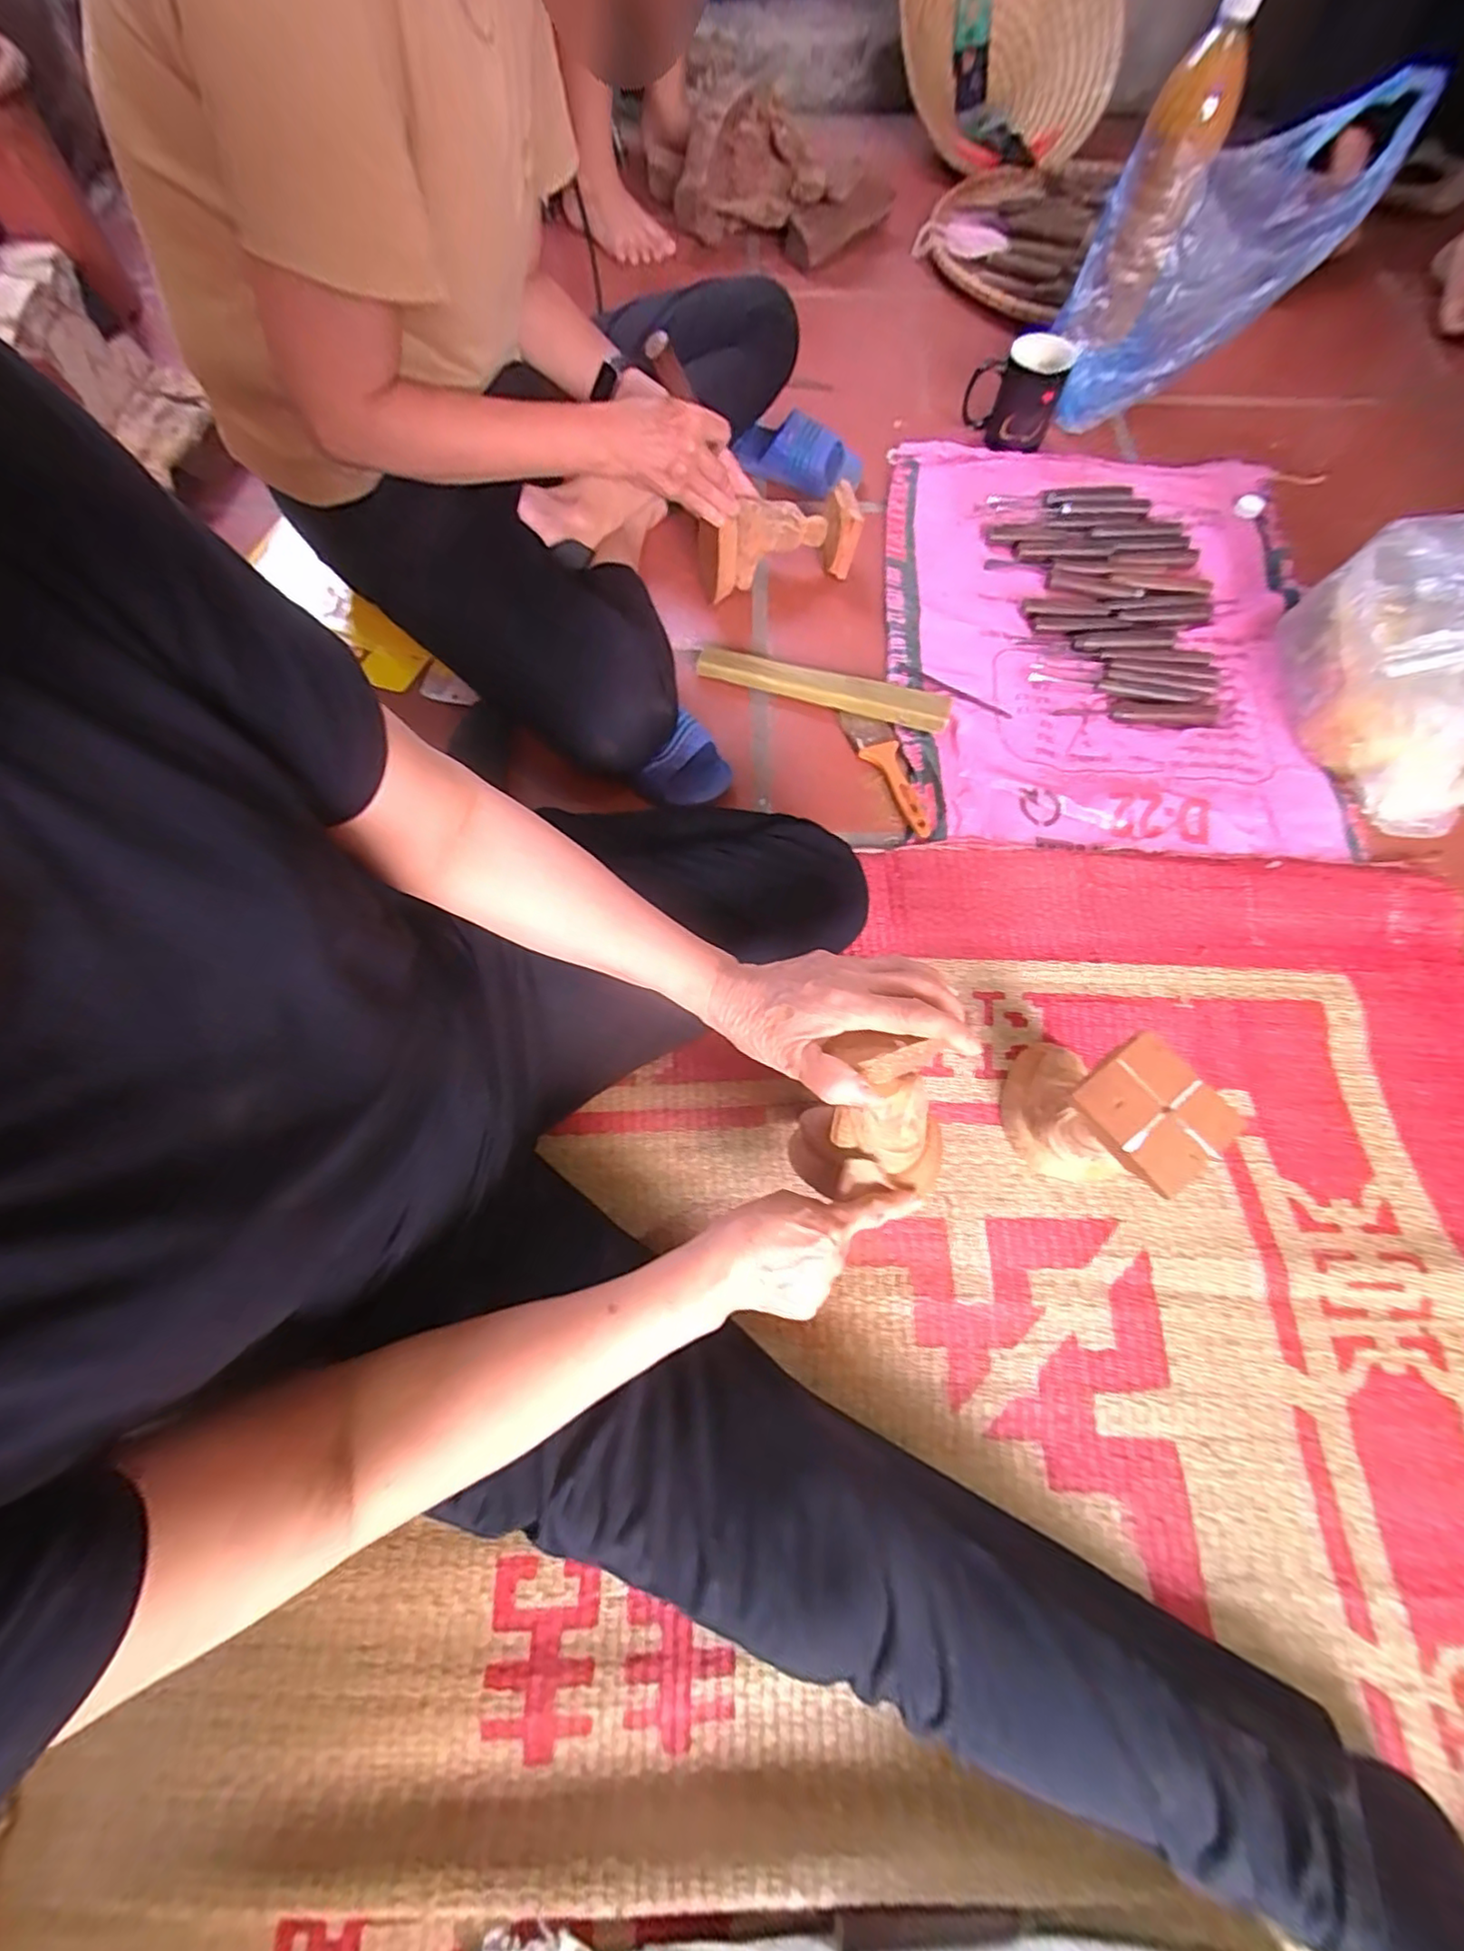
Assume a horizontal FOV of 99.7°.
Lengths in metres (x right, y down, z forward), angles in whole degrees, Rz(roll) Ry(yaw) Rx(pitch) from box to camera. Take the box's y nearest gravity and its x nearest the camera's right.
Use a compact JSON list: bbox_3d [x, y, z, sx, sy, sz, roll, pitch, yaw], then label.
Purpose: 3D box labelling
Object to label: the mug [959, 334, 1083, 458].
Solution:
[{"bbox_3d":[0.374,-0.767,0.811,0.115,0.103,0.102,25,72,12],"label":"mug"}]

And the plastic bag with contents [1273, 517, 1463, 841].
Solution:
[{"bbox_3d":[0.699,-0.277,0.584,0.181,0.157,0.336,-38,72,-11],"label":"plastic bag with contents"}]

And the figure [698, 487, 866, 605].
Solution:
[{"bbox_3d":[0.053,-0.512,0.736,0.186,0.085,0.072,-16,70,-4],"label":"figure"}]

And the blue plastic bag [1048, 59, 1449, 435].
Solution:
[{"bbox_3d":[0.549,-0.808,0.737,0.274,0.270,0.096,18,71,8],"label":"blue plastic bag"}]

